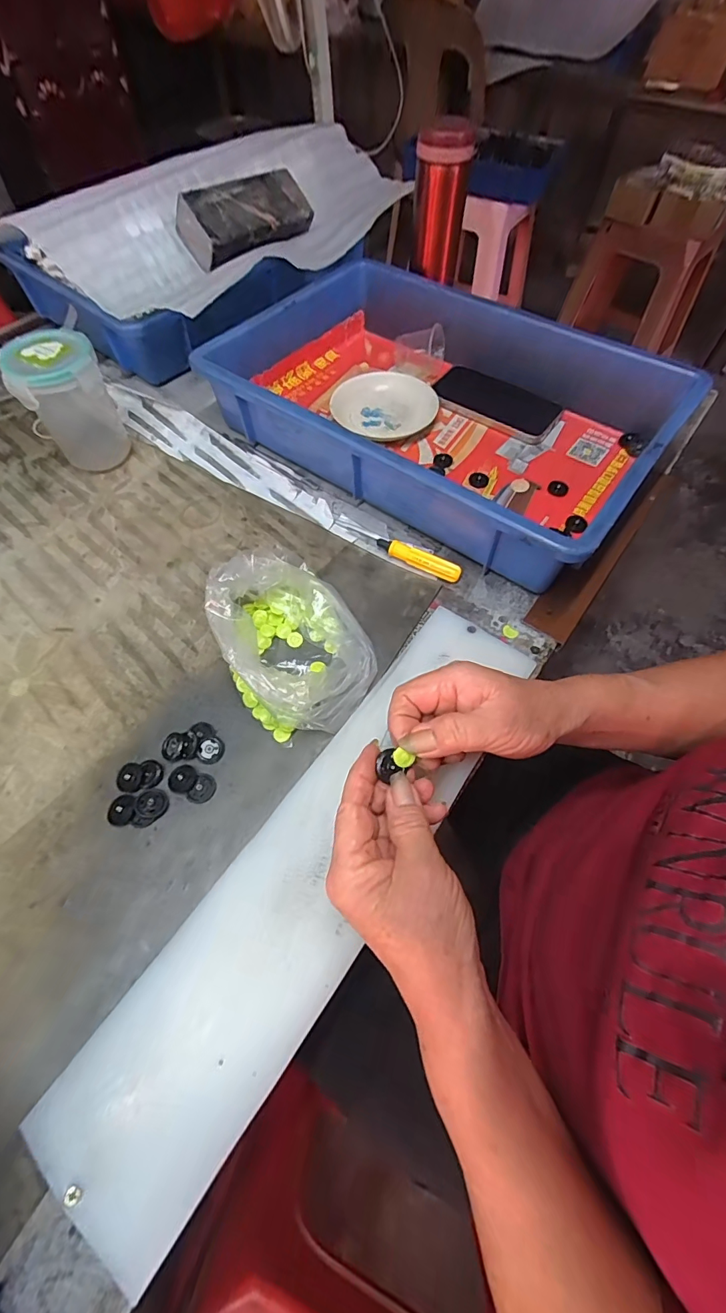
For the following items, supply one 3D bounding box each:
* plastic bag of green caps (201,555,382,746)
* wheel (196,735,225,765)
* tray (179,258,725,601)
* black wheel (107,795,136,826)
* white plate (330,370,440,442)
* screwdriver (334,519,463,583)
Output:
[{"bbox_3d":[-0.058,-0.024,0.355,0.107,0.053,0.166,-26,64,-15],"label":"plastic bag of green caps"},{"bbox_3d":[-0.112,0.068,0.333,0.019,0.004,0.020,0,61,-1],"label":"wheel"},{"bbox_3d":[0.082,-0.275,0.492,0.441,0.093,0.316,34,65,17],"label":"tray"},{"bbox_3d":[-0.164,0.105,0.311,0.019,0.007,0.019,0,61,-1],"label":"black wheel"},{"bbox_3d":[0.024,-0.289,0.527,0.111,0.025,0.111,0,61,-1],"label":"white plate"},{"bbox_3d":[0.030,-0.104,0.428,0.134,0.016,0.017,30,65,15],"label":"screwdriver"}]

